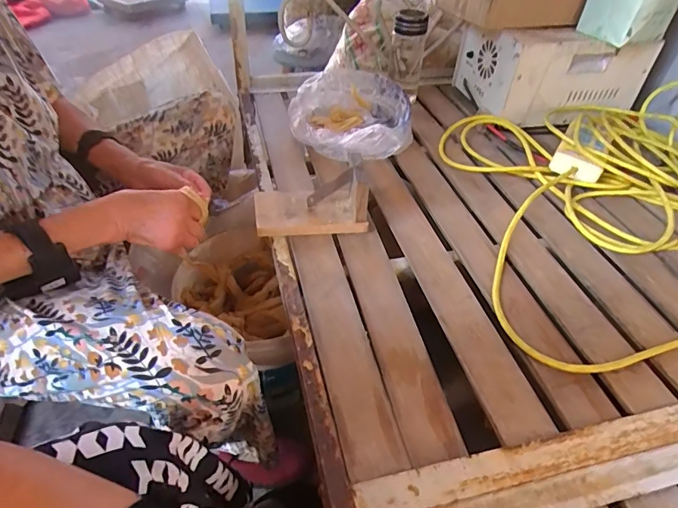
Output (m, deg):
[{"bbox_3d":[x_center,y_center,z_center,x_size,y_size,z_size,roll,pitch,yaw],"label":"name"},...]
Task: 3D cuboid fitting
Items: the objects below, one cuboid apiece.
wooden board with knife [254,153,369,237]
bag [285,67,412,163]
[{"bbox_3d":[-0.043,-0.082,0.634,0.158,0.083,0.091,-10,47,-3],"label":"wooden board with knife"},{"bbox_3d":[0.024,-0.274,0.867,0.226,0.077,0.309,-1,48,5],"label":"bag"}]

